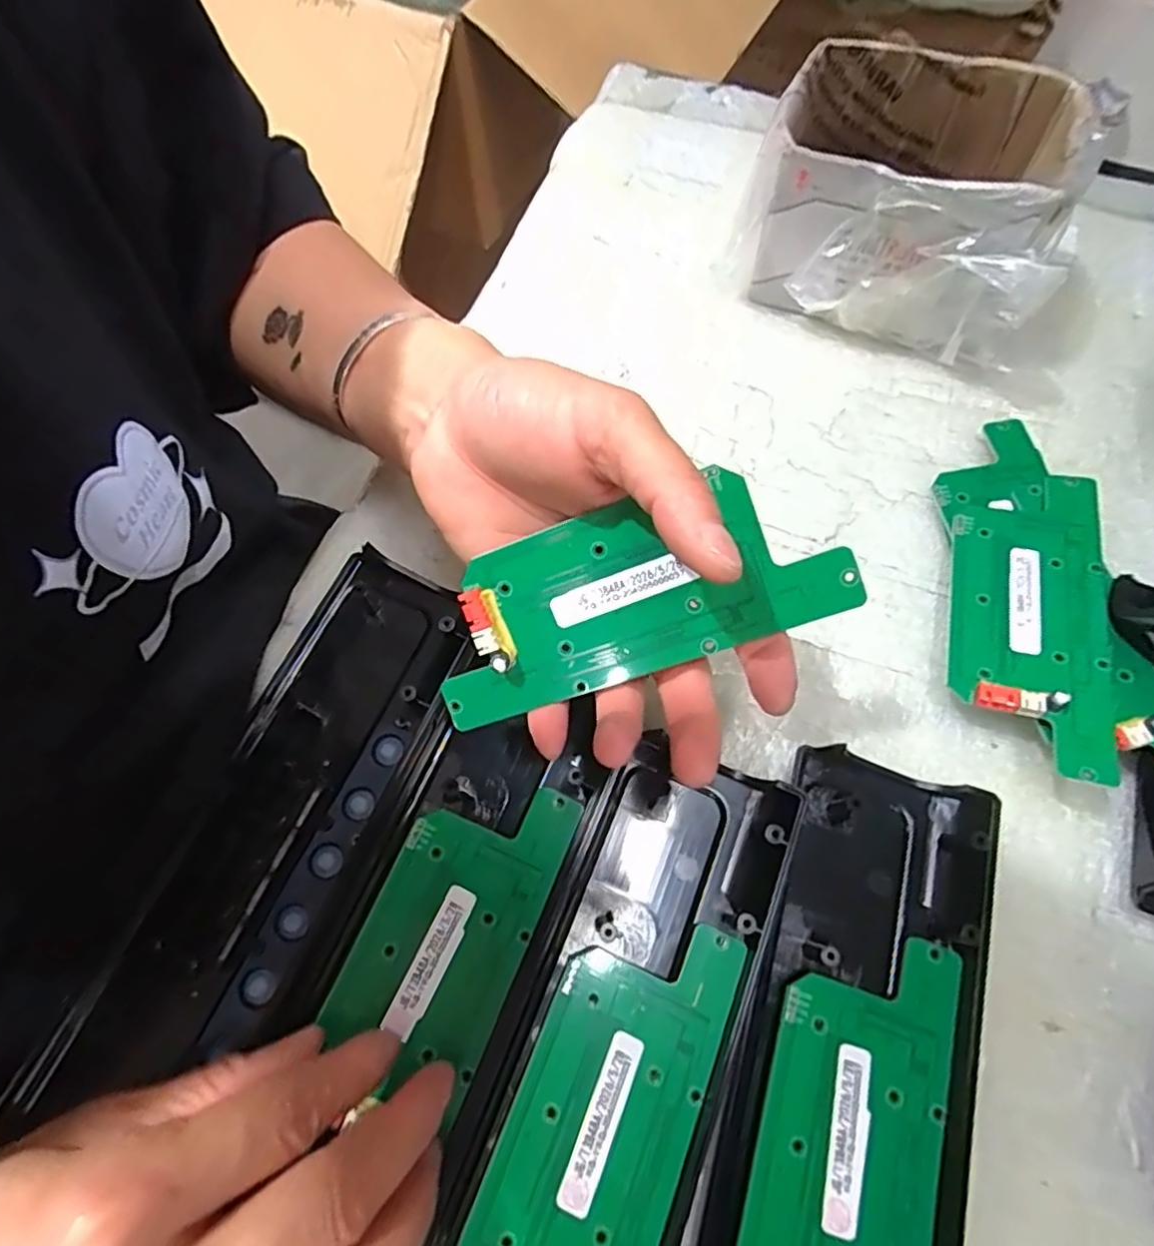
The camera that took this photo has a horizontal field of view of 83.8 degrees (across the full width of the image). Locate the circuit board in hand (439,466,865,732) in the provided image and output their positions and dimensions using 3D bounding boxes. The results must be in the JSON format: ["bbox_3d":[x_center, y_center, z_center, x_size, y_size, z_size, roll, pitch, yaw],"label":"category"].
[{"bbox_3d":[0.012,-0.008,0.202,0.133,0.007,0.054,-19,97,15],"label":"circuit board in hand"}]

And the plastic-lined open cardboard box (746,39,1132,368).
[{"bbox_3d":[0.161,-0.204,0.315,0.136,0.080,0.100,24,70,9],"label":"plastic-lined open cardboard box"}]

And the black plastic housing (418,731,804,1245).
[{"bbox_3d":[0.004,0.159,0.201,0.068,0.016,0.243,22,70,8],"label":"black plastic housing"}]

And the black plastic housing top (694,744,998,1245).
[{"bbox_3d":[0.082,0.167,0.197,0.071,0.018,0.246,18,70,7],"label":"black plastic housing top"}]

